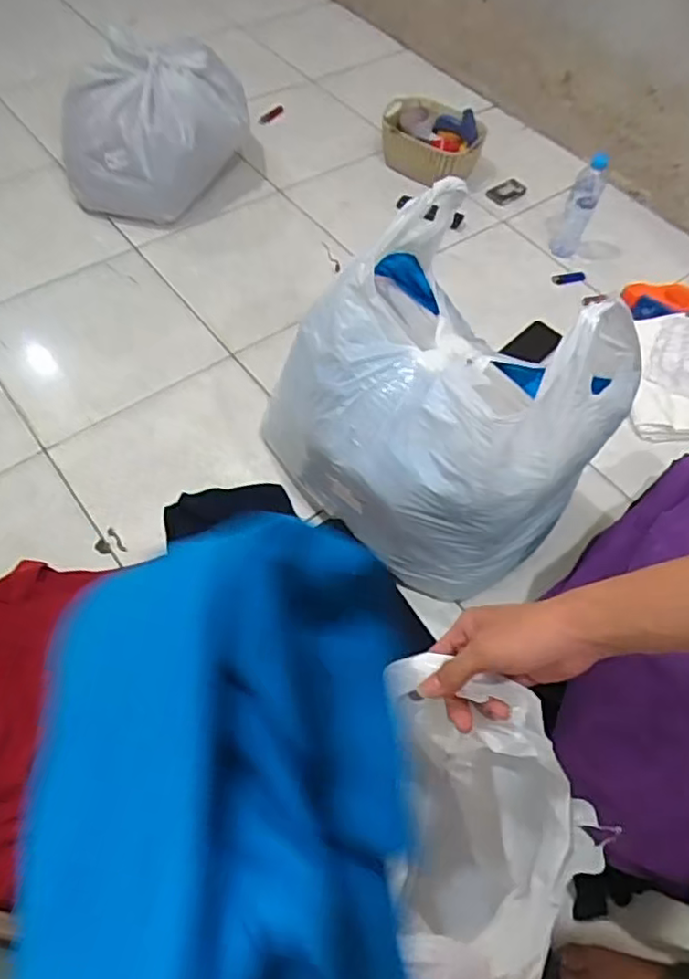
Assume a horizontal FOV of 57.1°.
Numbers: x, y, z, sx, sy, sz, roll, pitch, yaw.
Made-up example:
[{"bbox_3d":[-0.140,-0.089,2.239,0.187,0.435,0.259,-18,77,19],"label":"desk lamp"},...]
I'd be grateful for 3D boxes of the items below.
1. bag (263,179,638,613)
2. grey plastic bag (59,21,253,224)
[{"bbox_3d":[0.142,-0.126,0.920,0.439,0.418,0.337,39,63,18],"label":"bag"},{"bbox_3d":[-0.437,-0.797,1.413,0.409,0.244,0.323,3,58,-3],"label":"grey plastic bag"}]

